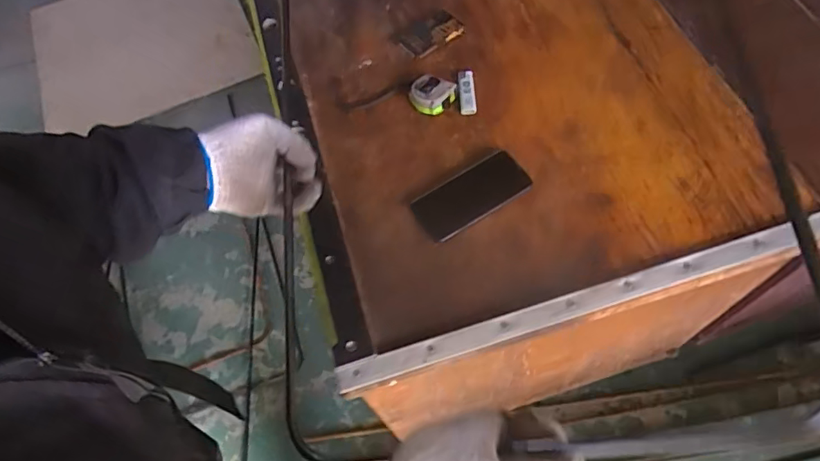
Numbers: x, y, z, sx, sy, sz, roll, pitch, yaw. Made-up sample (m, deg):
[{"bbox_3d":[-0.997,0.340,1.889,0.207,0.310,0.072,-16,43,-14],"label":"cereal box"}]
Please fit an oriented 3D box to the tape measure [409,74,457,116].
[{"bbox_3d":[0.032,-0.203,0.797,0.061,0.030,0.051,23,66,16],"label":"tape measure"}]

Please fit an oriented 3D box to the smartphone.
[{"bbox_3d":[0.082,-0.050,0.727,0.153,0.008,0.076,-32,64,-12],"label":"smartphone"}]

